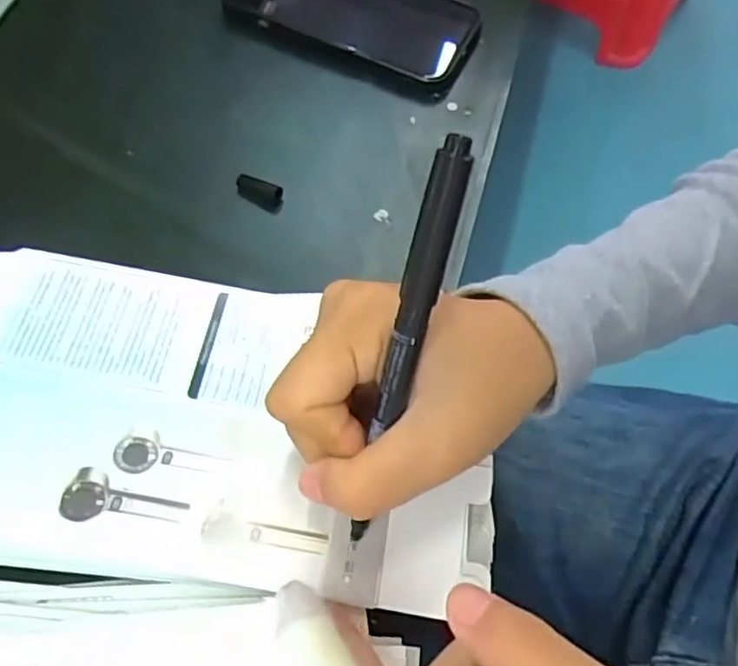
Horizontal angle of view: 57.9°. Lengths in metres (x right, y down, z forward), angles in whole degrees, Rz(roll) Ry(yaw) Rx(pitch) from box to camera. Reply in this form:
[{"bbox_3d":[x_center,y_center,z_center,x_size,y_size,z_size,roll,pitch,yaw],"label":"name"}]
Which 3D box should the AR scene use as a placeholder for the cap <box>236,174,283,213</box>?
[{"bbox_3d":[-0.057,-0.074,0.348,0.027,0.014,0.009,30,67,16],"label":"cap"}]

